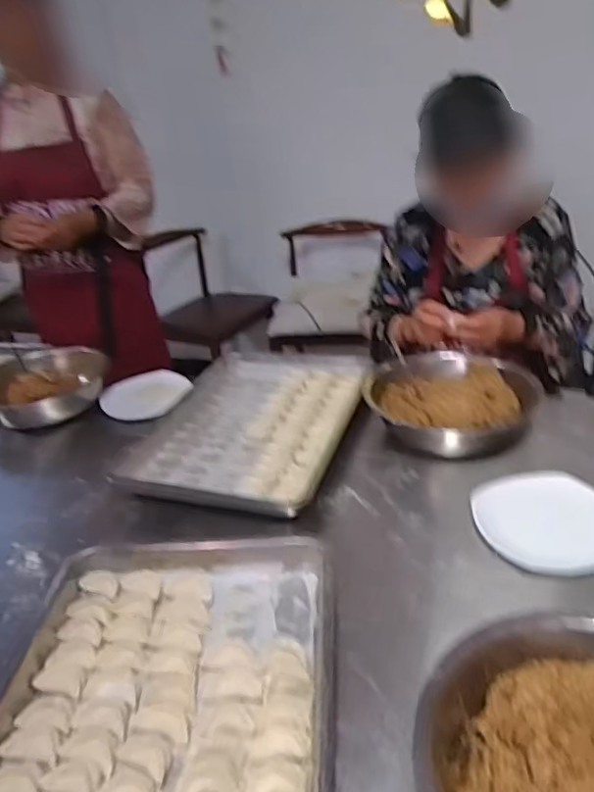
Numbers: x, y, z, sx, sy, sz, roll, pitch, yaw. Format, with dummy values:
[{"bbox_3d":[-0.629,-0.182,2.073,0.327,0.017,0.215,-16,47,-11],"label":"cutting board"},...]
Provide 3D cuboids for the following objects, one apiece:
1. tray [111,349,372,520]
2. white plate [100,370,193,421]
[{"bbox_3d":[-0.070,0.036,1.100,0.364,0.048,0.494,6,30,21],"label":"tray"},{"bbox_3d":[-0.318,-0.004,1.241,0.185,0.017,0.209,-22,32,-28],"label":"white plate"}]

